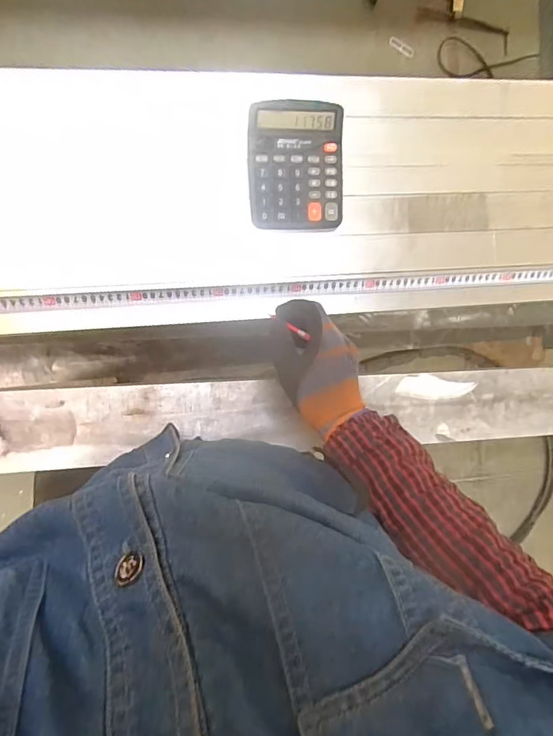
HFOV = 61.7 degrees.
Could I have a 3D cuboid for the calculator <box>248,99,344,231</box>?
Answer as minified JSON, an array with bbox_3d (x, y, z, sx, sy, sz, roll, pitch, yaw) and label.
[{"bbox_3d":[0.025,-0.247,0.571,0.115,0.028,0.144,-3,93,-9],"label":"calculator"}]

